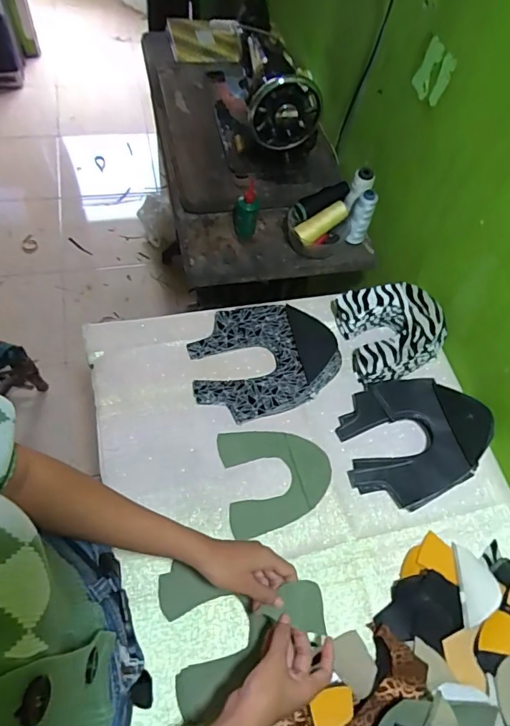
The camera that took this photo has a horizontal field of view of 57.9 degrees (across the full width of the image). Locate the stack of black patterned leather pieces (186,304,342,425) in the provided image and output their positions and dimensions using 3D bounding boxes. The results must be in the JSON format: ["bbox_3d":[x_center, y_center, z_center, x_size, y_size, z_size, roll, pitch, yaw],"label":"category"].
[{"bbox_3d":[0.019,-0.012,0.762,0.249,0.059,0.191,-11,62,-14],"label":"stack of black patterned leather pieces"}]

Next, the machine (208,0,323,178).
[{"bbox_3d":[0.012,-0.587,0.984,0.173,0.223,0.371,-9,61,-11],"label":"machine"}]

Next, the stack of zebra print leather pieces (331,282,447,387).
[{"bbox_3d":[0.239,-0.060,0.797,0.162,0.066,0.168,-11,62,-13],"label":"stack of zebra print leather pieces"}]

